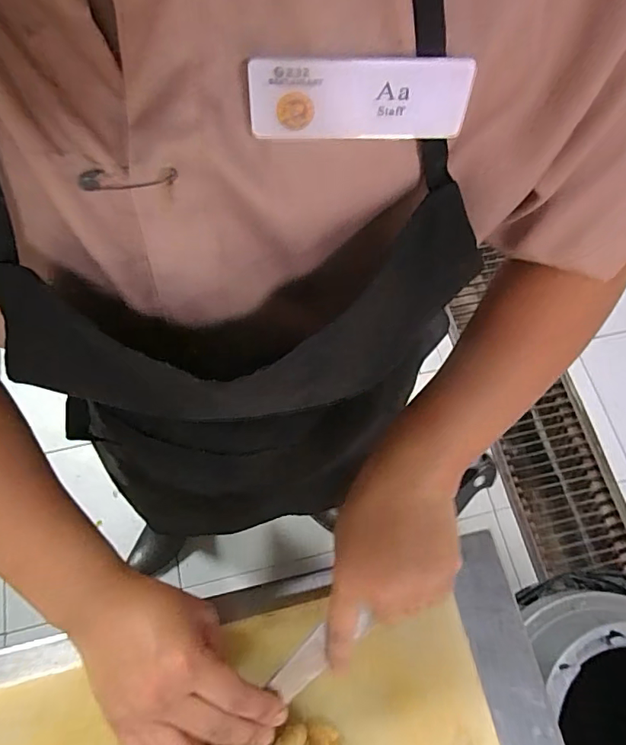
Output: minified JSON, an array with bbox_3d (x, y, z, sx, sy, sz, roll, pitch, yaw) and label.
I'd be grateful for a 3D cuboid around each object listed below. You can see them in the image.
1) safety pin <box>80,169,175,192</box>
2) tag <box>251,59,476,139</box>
[{"bbox_3d":[-0.069,-0.071,0.182,0.036,0.006,0.006,0,71,-2],"label":"safety pin"},{"bbox_3d":[0.016,-0.094,0.169,0.074,0.025,0.004,-2,48,-3],"label":"tag"}]

